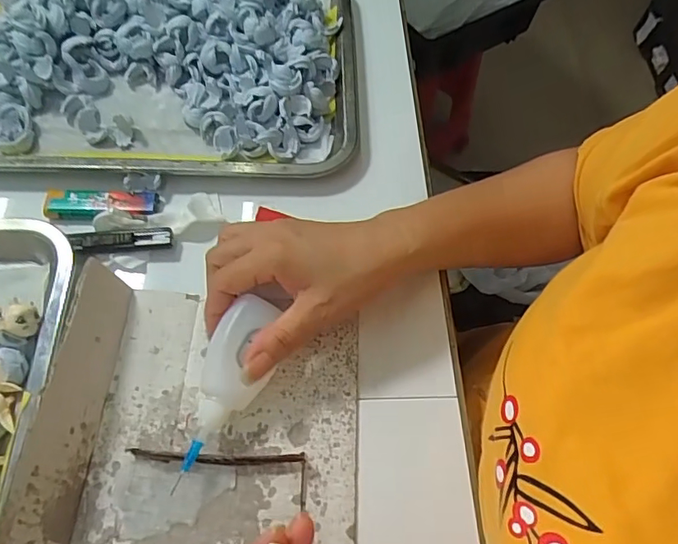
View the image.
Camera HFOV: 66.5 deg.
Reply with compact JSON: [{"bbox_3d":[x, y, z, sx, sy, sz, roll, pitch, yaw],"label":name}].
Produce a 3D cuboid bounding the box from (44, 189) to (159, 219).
[{"bbox_3d":[-0.177,-0.052,0.385,0.080,0.007,0.023,0,62,-3],"label":"box"}]

